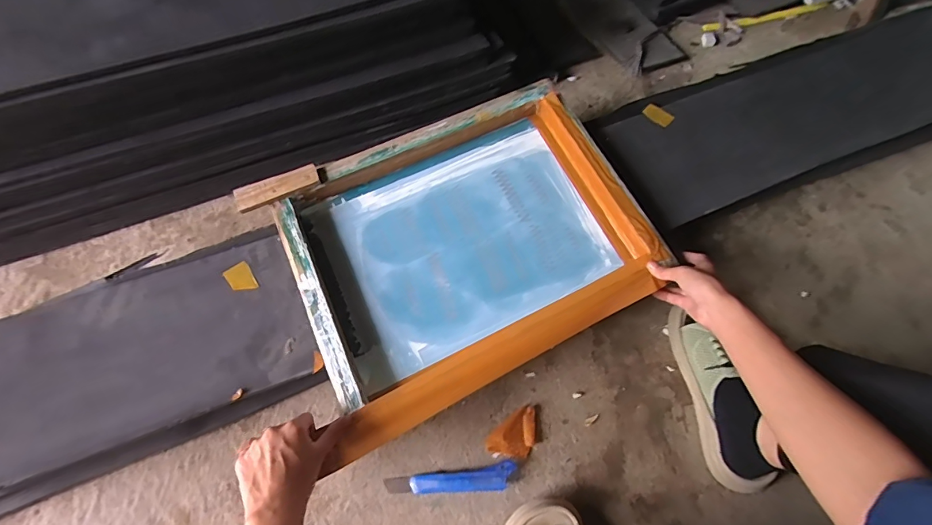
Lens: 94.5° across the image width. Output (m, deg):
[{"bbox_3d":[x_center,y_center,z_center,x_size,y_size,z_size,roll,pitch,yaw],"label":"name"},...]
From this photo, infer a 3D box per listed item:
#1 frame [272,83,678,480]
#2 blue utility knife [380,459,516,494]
[{"bbox_3d":[0.005,-0.024,0.575,0.440,0.049,0.334,-26,71,-10],"label":"frame"},{"bbox_3d":[-0.019,0.275,0.545,0.162,0.012,0.030,-4,68,-2],"label":"blue utility knife"}]

